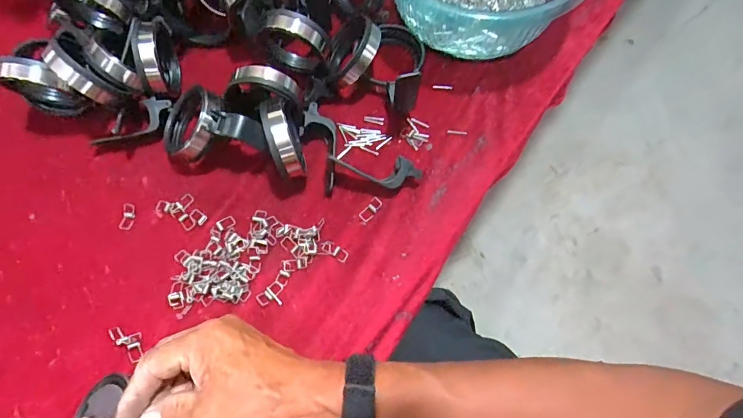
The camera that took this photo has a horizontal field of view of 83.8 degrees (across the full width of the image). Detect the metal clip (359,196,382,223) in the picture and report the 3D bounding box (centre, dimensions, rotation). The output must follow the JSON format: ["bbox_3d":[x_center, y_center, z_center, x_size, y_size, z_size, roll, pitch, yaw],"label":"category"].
[{"bbox_3d":[0.000,0.000,0.389,0.010,0.004,0.025,40,93,13],"label":"metal clip"}]

